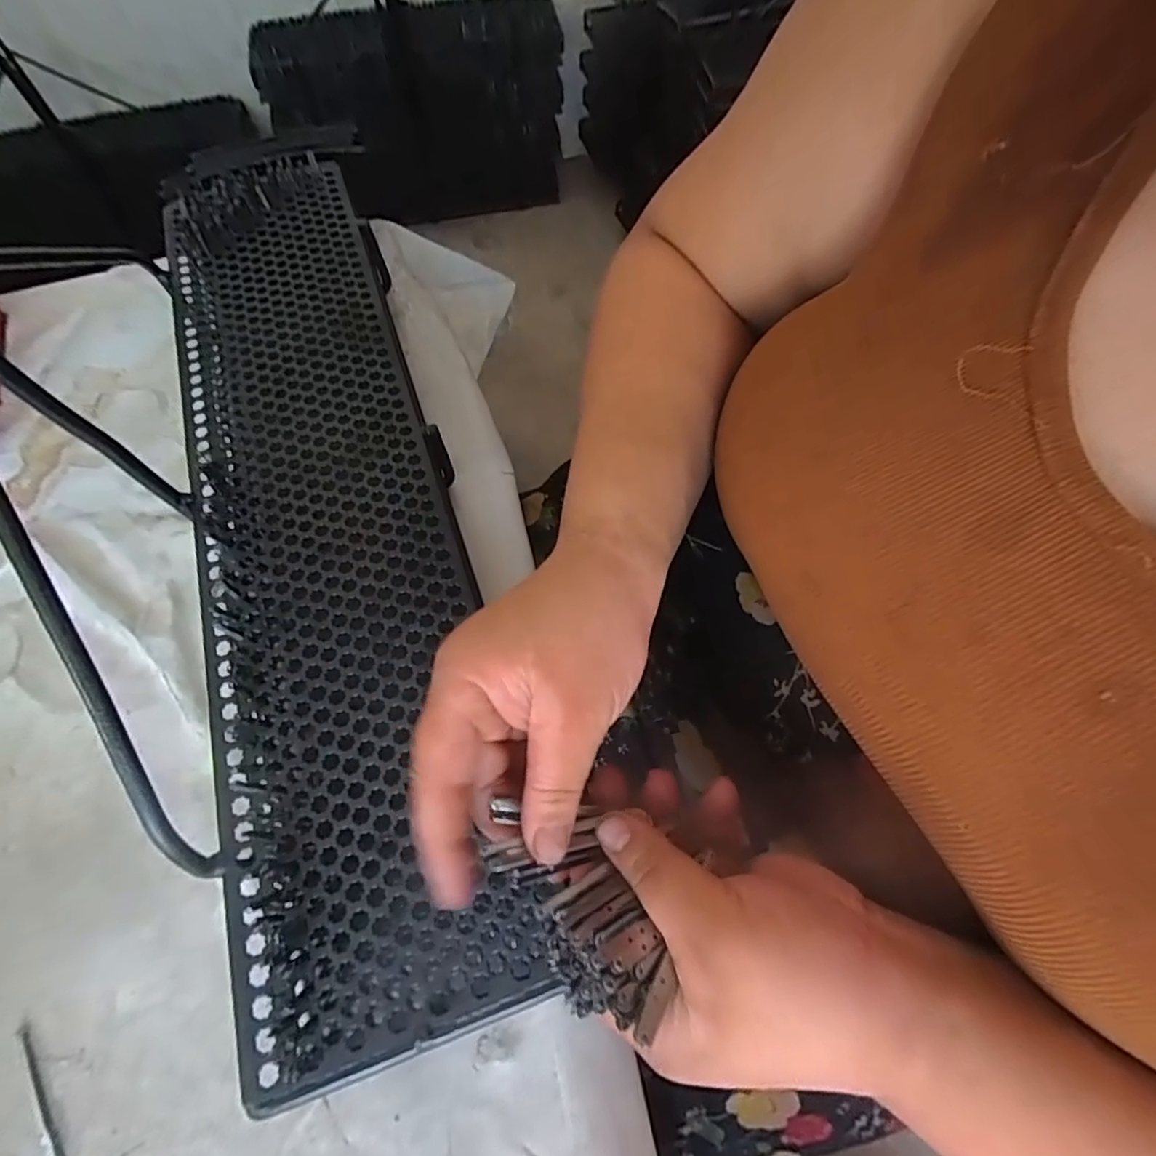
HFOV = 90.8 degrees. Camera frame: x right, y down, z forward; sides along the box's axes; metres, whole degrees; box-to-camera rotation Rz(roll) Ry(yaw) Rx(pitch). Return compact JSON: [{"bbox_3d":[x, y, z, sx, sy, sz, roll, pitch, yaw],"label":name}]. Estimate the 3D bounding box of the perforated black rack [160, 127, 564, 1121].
[{"bbox_3d":[-0.165,-0.073,0.347,0.148,0.026,0.603,-19,66,-8],"label":"perforated black rack"}]

